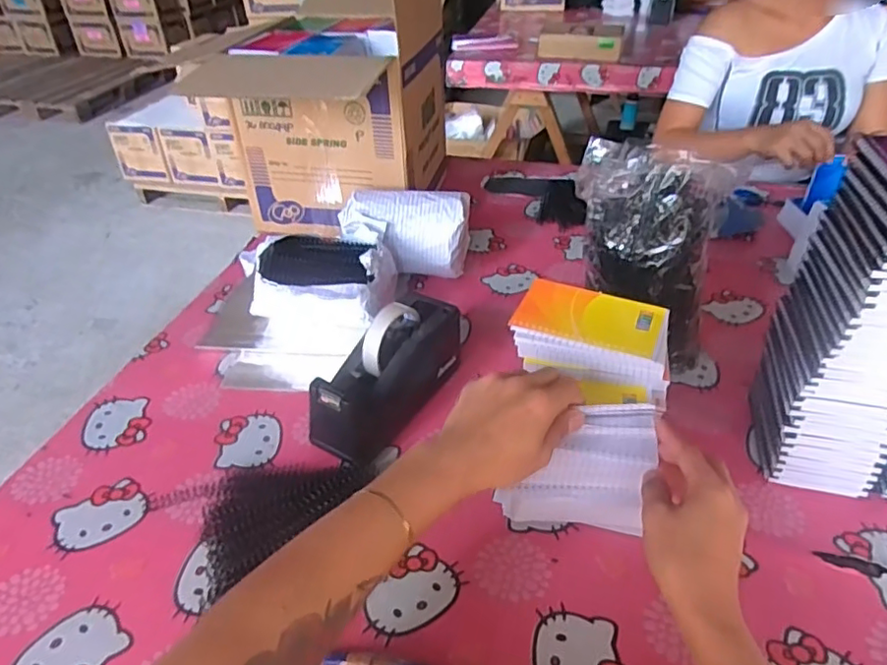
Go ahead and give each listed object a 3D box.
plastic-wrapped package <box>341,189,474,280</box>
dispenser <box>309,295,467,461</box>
[{"bbox_3d":[-0.054,-0.131,0.877,0.183,0.123,0.102,2,38,4],"label":"plastic-wrapped package"},{"bbox_3d":[-0.060,0.044,0.658,0.085,0.109,0.207,17,42,22],"label":"dispenser"}]

